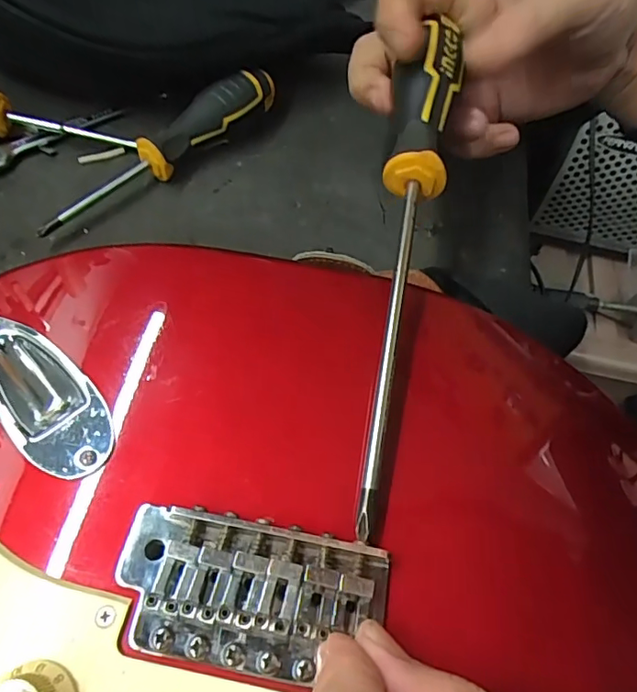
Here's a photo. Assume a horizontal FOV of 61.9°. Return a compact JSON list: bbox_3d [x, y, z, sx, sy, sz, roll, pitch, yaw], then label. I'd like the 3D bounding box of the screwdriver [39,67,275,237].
[{"bbox_3d":[-0.088,-0.115,0.307,0.162,0.034,0.021,-37,68,-23],"label":"screwdriver"}]

